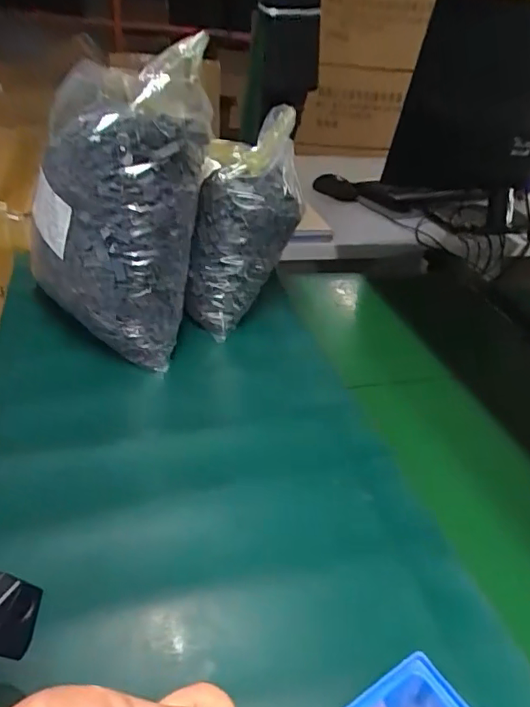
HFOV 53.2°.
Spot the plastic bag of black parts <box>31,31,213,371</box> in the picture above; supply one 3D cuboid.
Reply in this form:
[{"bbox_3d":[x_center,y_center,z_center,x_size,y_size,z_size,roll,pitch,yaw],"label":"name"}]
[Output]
[{"bbox_3d":[-0.149,-0.147,0.548,0.185,0.275,0.140,26,40,26],"label":"plastic bag of black parts"}]

